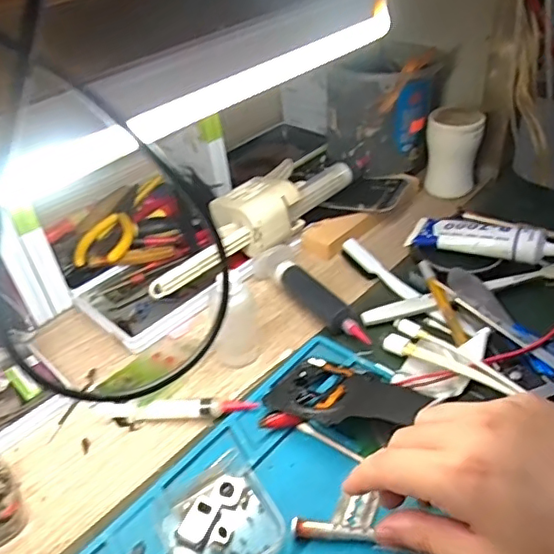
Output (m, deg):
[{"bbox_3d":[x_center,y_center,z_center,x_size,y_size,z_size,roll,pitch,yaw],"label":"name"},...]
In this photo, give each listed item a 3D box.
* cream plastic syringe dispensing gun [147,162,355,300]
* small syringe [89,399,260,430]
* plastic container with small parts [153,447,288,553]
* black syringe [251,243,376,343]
[{"bbox_3d":[-0.029,-0.054,0.524,0.072,0.053,0.224,27,49,34],"label":"cream plastic syringe dispensing gun"},{"bbox_3d":[-0.076,0.096,0.399,0.120,0.015,0.018,0,39,8],"label":"small syringe"},{"bbox_3d":[-0.035,0.143,0.331,0.064,0.014,0.076,-23,42,-20],"label":"plastic container with small parts"},{"bbox_3d":[0.027,0.016,0.475,0.033,0.023,0.138,-24,42,-21],"label":"black syringe"}]

